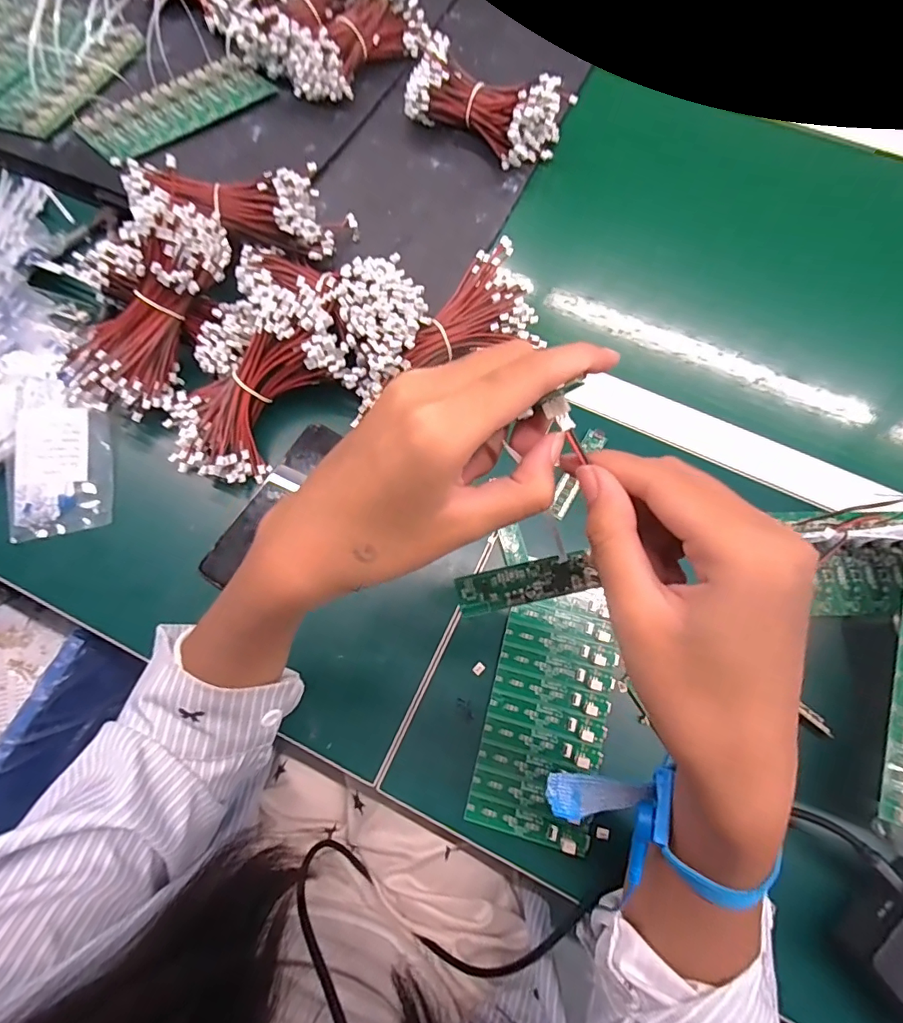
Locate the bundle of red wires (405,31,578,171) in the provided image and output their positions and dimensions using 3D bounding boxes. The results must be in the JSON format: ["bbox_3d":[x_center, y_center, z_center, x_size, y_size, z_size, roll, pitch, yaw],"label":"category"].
[{"bbox_3d":[0.038,-0.433,0.519,0.158,0.058,0.079,26,73,8],"label":"bundle of red wires"}]

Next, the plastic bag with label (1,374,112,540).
[{"bbox_3d":[-0.336,-0.045,0.413,0.081,0.028,0.129,-14,72,-5],"label":"plastic bag with label"}]

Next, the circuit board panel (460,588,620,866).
[{"bbox_3d":[0.071,0.143,0.358,0.083,0.013,0.170,14,72,4],"label":"circuit board panel"}]

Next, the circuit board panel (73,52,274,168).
[{"bbox_3d":[-0.287,-0.431,0.516,0.199,0.013,0.087,-41,77,-13],"label":"circuit board panel"}]

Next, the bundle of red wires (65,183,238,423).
[{"bbox_3d":[-0.248,-0.166,0.408,0.070,0.072,0.186,32,98,10],"label":"bundle of red wires"}]

